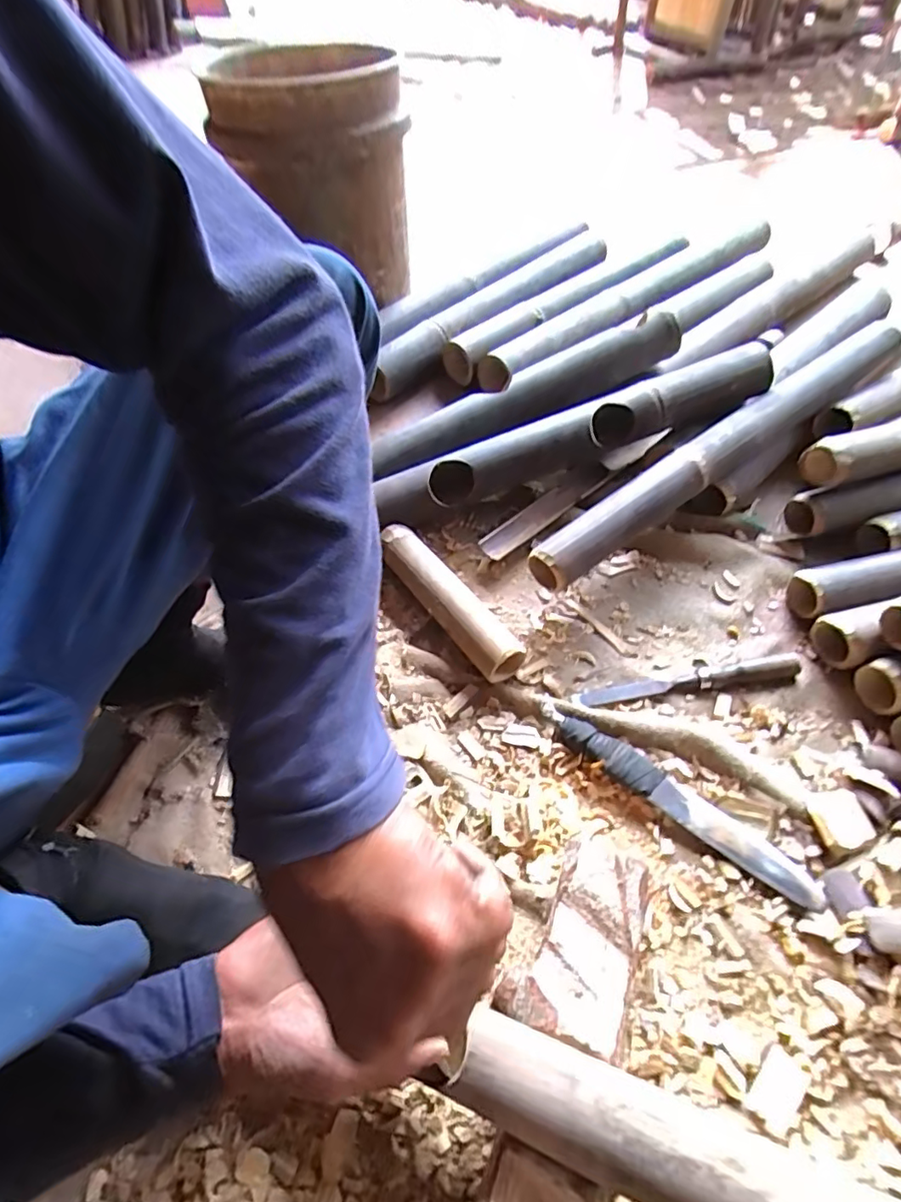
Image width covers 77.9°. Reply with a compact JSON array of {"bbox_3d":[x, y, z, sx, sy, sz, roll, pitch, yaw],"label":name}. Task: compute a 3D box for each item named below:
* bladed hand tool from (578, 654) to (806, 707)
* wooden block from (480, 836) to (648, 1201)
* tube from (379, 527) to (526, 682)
[{"bbox_3d":[0.256,0.083,0.598,0.239,0.018,0.024,-8,55,-3],"label":"bladed hand tool"},{"bbox_3d":[0.070,0.342,0.394,0.084,0.054,0.329,16,57,14],"label":"wooden block"},{"bbox_3d":[-0.006,-0.005,0.650,0.055,0.048,0.237,-34,60,-20],"label":"tube"}]

